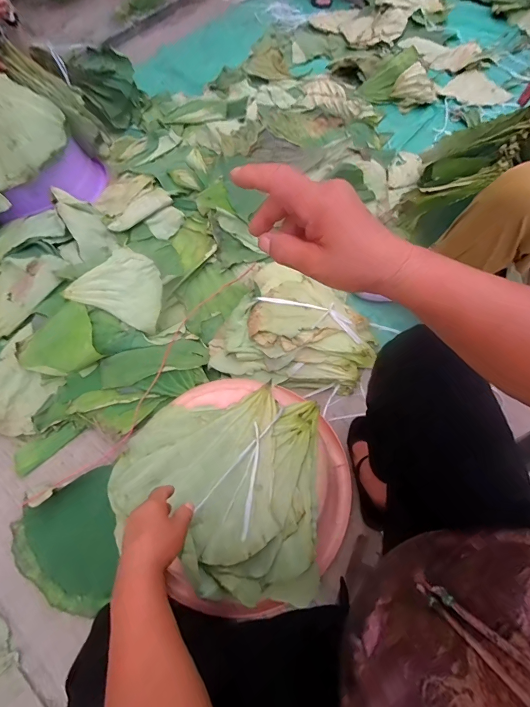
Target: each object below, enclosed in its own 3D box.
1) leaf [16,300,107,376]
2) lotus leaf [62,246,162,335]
[{"bbox_3d":[-0.534,-0.029,0.932,0.187,0.025,0.177,-26,66,-10],"label":"leaf"},{"bbox_3d":[-0.383,-0.191,1.011,0.254,0.067,0.209,20,67,11],"label":"lotus leaf"}]

